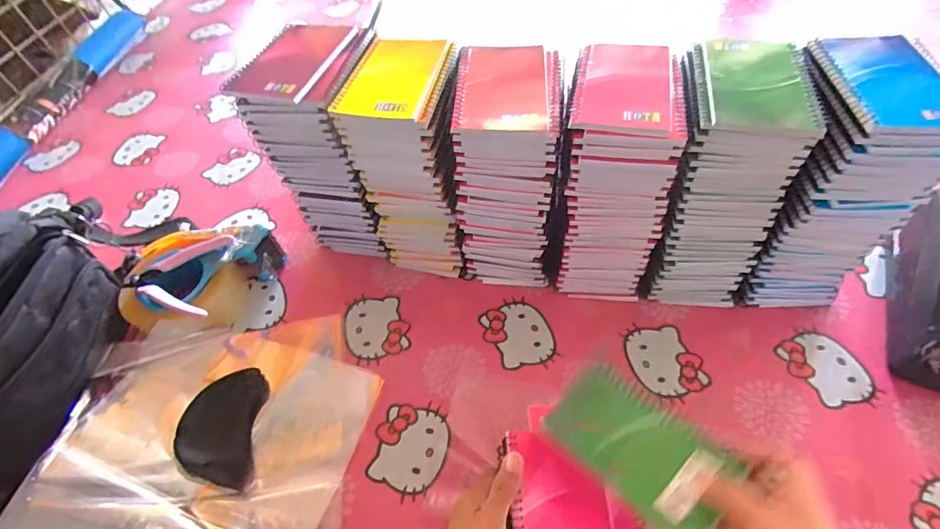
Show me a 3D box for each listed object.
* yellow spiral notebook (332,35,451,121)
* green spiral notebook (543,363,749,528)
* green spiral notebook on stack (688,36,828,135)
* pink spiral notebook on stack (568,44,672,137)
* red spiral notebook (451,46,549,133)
[{"bbox_3d":[-0.073,-0.182,0.447,0.083,0.006,0.125,9,54,10],"label":"yellow spiral notebook"},{"bbox_3d":[0.130,0.138,0.361,0.076,0.010,0.130,-39,49,-22],"label":"green spiral notebook"},{"bbox_3d":[0.244,-0.157,0.405,0.089,0.016,0.121,9,54,10],"label":"green spiral notebook on stack"},{"bbox_3d":[0.138,-0.161,0.420,0.081,0.009,0.126,9,54,10],"label":"pink spiral notebook on stack"},{"bbox_3d":[0.029,-0.164,0.427,0.082,0.009,0.121,0,53,4],"label":"red spiral notebook"}]

